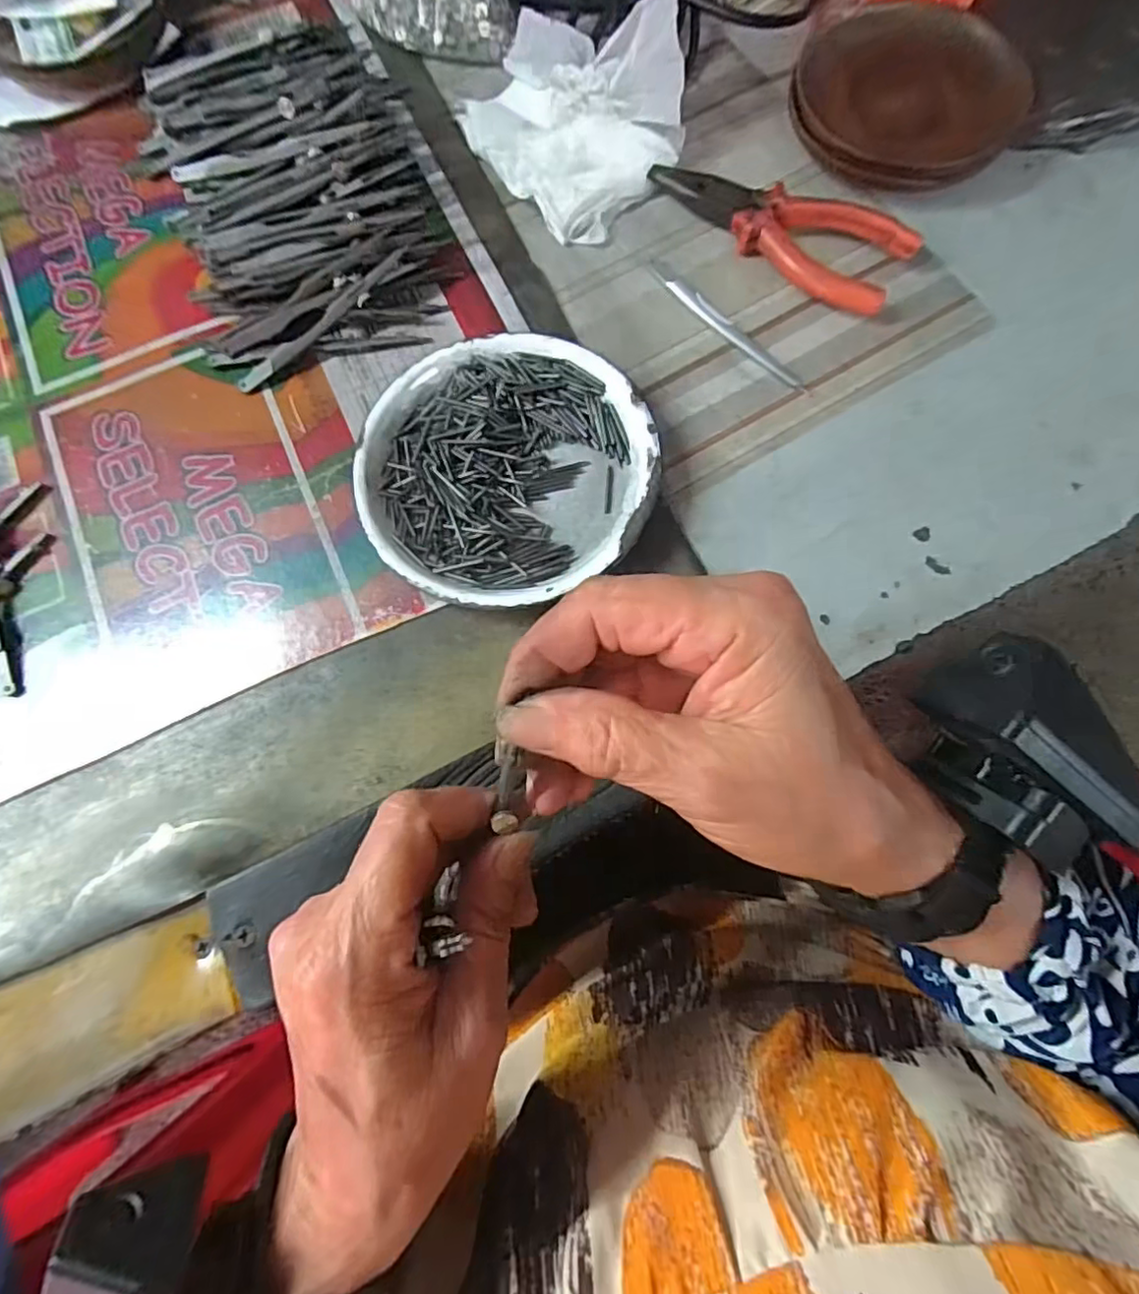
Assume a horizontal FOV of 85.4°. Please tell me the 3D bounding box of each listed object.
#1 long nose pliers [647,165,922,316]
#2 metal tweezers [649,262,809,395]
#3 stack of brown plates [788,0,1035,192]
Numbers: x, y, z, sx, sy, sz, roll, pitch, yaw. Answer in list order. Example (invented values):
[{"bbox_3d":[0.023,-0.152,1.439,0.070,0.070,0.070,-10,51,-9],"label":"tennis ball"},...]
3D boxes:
[{"bbox_3d":[0.106,-0.216,0.314,0.132,0.018,0.048,37,79,10],"label":"long nose pliers"},{"bbox_3d":[0.078,-0.161,0.307,0.009,0.004,0.104,-42,78,-9],"label":"metal tweezers"},{"bbox_3d":[0.174,-0.284,0.321,0.111,0.028,0.090,24,77,7],"label":"stack of brown plates"}]

